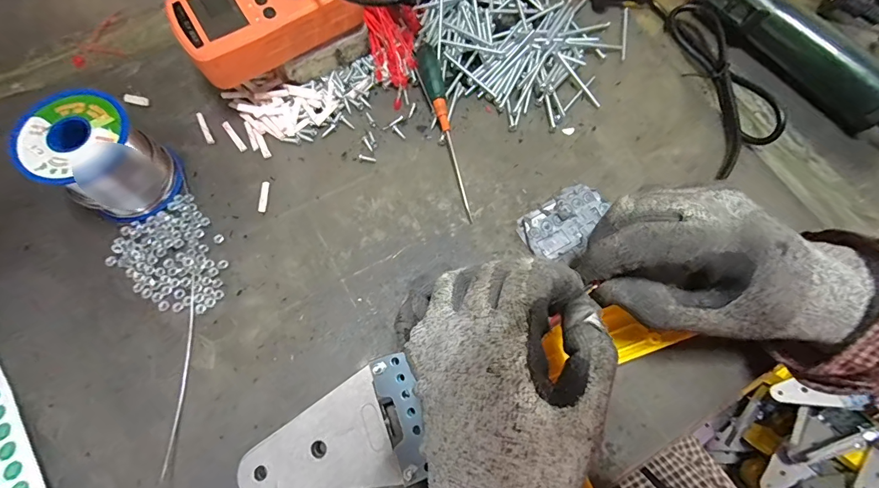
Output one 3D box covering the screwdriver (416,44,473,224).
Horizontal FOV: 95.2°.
[{"bbox_3d":[0.006,-0.088,0.315,0.016,0.012,0.144,-15,85,-7],"label":"screwdriver"}]

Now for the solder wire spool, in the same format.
[{"bbox_3d":[-0.226,-0.057,0.273,0.063,0.063,0.063,35,74,9],"label":"solder wire spool"}]

